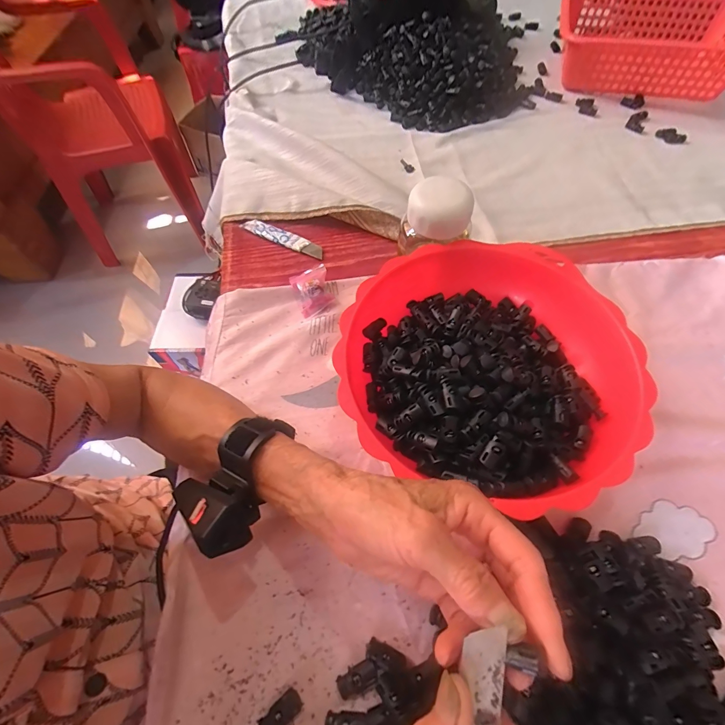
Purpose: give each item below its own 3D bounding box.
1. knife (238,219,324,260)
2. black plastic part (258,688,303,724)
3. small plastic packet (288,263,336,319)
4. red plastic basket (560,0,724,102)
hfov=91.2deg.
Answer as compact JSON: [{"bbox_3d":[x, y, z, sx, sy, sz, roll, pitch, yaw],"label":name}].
[{"bbox_3d":[-0.101,-0.159,0.450,0.115,0.004,0.018,24,81,9],"label":"knife"},{"bbox_3d":[-0.054,0.232,0.232,0.029,0.006,0.014,-36,67,-19],"label":"black plastic part"},{"bbox_3d":[-0.054,-0.080,0.399,0.040,0.023,0.057,-20,63,-12],"label":"small plastic packet"},{"bbox_3d":[0.489,-0.539,0.609,0.290,0.089,0.197,13,61,6],"label":"red plastic basket"}]

